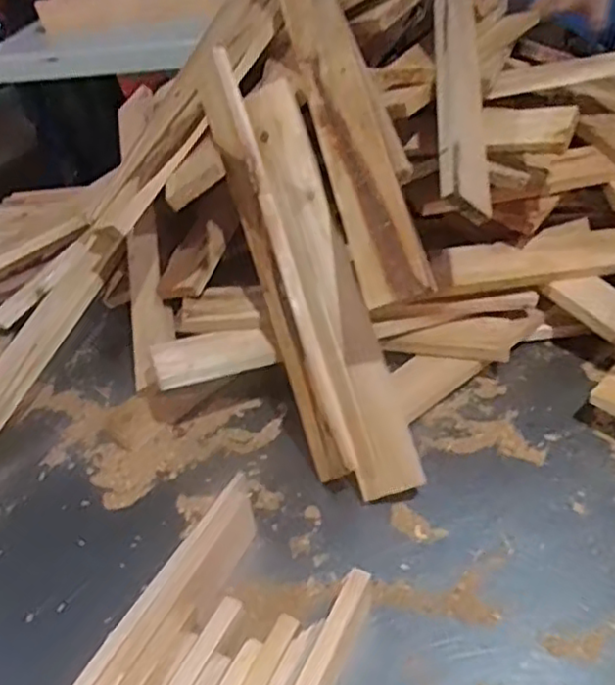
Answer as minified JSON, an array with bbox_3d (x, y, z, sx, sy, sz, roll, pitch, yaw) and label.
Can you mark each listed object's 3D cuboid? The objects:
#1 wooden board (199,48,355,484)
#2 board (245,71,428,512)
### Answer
[{"bbox_3d":[-0.040,-0.094,0.786,0.043,0.075,0.512,-16,83,-10],"label":"wooden board"},{"bbox_3d":[0.025,-0.067,0.758,0.066,0.021,0.482,-16,84,-11],"label":"board"}]

